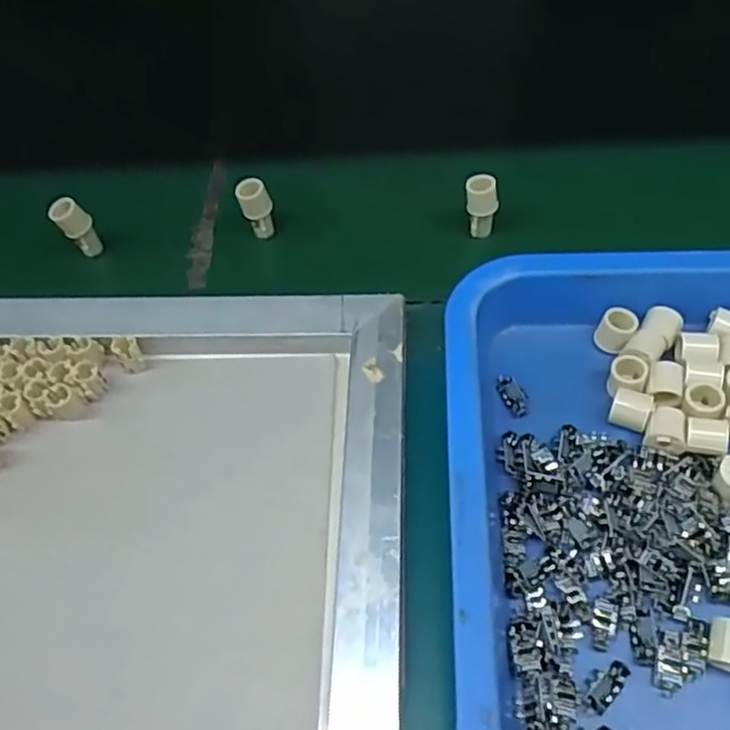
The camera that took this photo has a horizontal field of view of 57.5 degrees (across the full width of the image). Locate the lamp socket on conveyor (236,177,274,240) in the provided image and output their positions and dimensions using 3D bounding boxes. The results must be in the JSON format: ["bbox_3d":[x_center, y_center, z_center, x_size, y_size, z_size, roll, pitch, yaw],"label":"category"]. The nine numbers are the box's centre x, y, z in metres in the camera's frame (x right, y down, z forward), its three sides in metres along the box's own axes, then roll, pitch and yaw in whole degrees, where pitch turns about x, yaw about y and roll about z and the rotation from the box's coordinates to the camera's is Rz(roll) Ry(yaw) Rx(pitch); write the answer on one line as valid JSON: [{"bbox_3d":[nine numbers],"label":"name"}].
[{"bbox_3d":[-0.073,-0.105,0.449,0.020,0.040,0.016,-17,57,-7],"label":"lamp socket on conveyor"}]

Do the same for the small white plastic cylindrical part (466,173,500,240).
[{"bbox_3d":[0.077,-0.104,0.438,0.019,0.041,0.015,-3,57,3],"label":"small white plastic cylindrical part"}]

